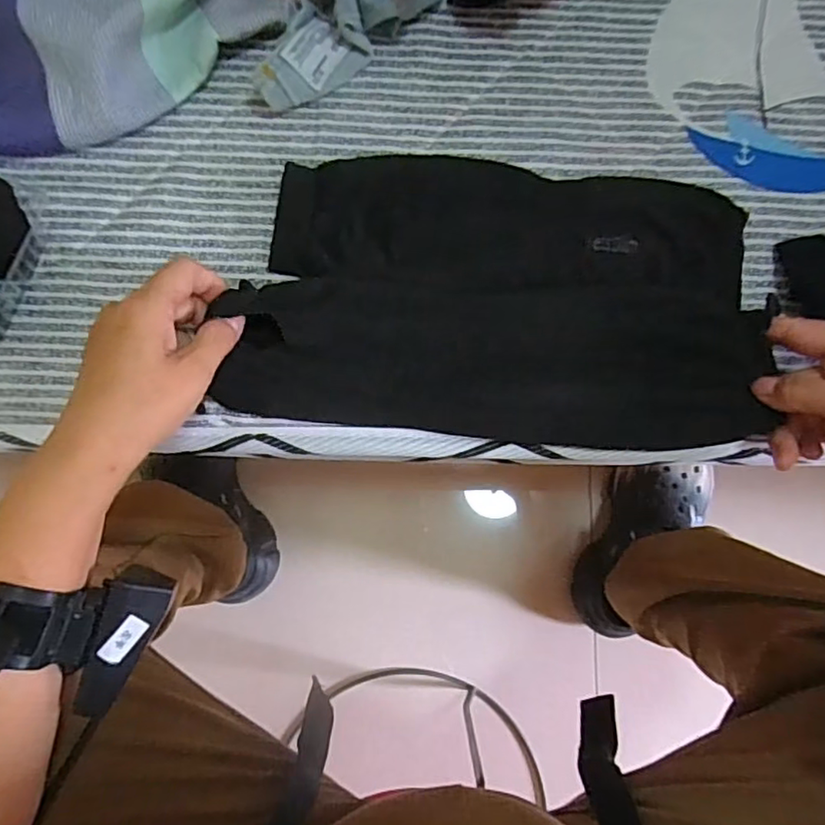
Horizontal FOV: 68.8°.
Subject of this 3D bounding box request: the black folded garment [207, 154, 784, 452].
[{"bbox_3d":[0.052,-0.073,0.364,0.301,0.034,0.173,6,81,-2],"label":"black folded garment"}]

